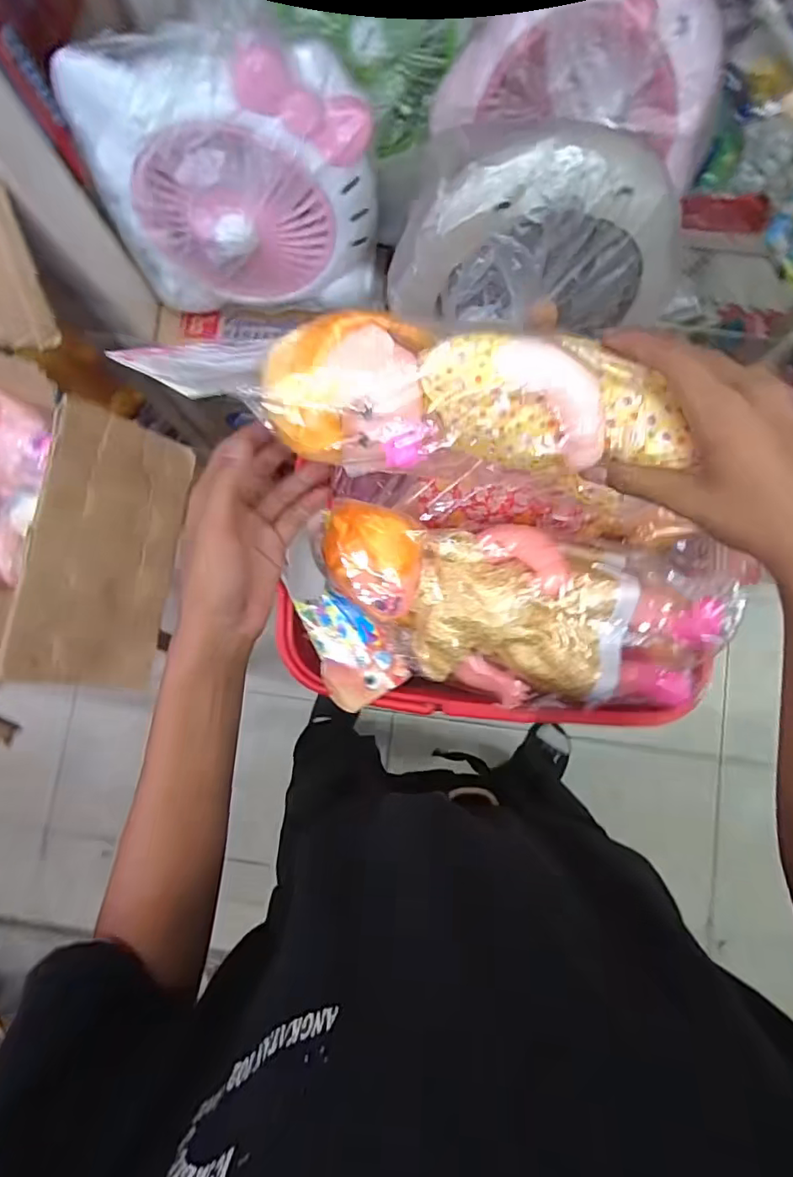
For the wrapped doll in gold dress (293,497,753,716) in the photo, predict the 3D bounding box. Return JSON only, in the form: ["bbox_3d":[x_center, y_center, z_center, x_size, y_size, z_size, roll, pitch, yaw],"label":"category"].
[{"bbox_3d":[0.095,0.022,0.457,0.328,0.086,0.151,4,81,1],"label":"wrapped doll in gold dress"}]

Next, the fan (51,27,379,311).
[{"bbox_3d":[-0.146,-0.359,0.510,0.238,0.223,0.088,8,81,2],"label":"fan"}]

